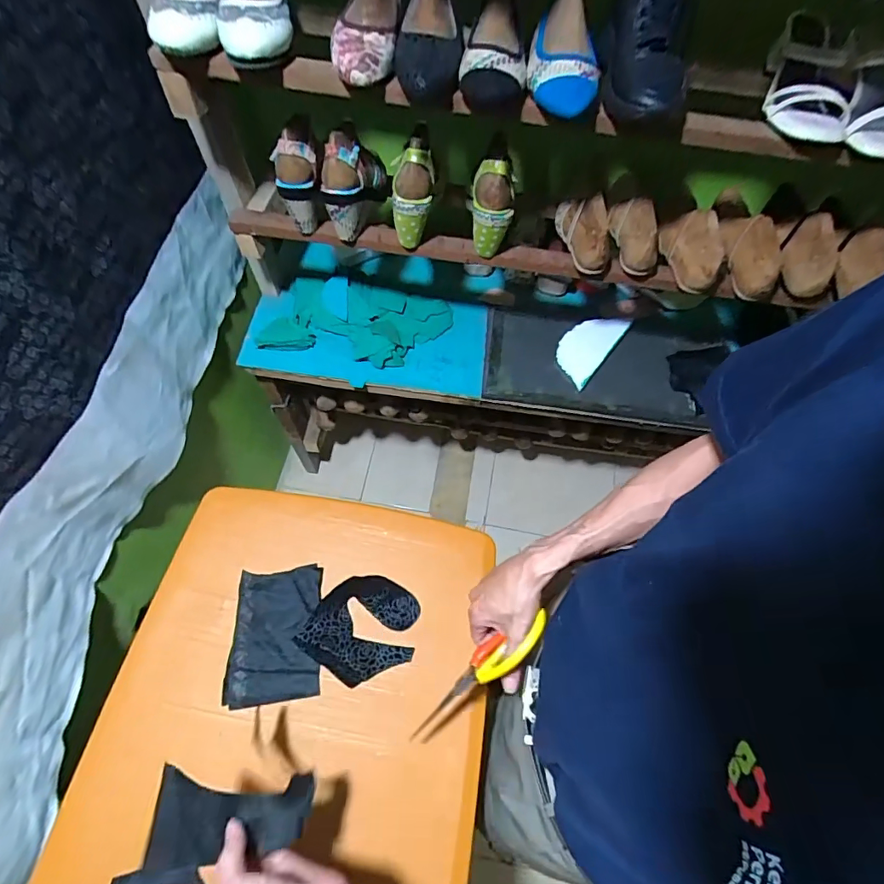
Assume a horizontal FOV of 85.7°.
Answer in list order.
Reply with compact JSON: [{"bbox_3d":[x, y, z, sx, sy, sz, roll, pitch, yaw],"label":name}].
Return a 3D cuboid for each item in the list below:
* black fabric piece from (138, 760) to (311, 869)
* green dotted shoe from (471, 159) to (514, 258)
[{"bbox_3d":[-0.187,0.337,0.433,0.134,0.026,0.065,15,60,-23],"label":"black fabric piece"},{"bbox_3d":[0.079,-0.367,0.752,0.066,0.142,0.065,7,63,1],"label":"green dotted shoe"}]

